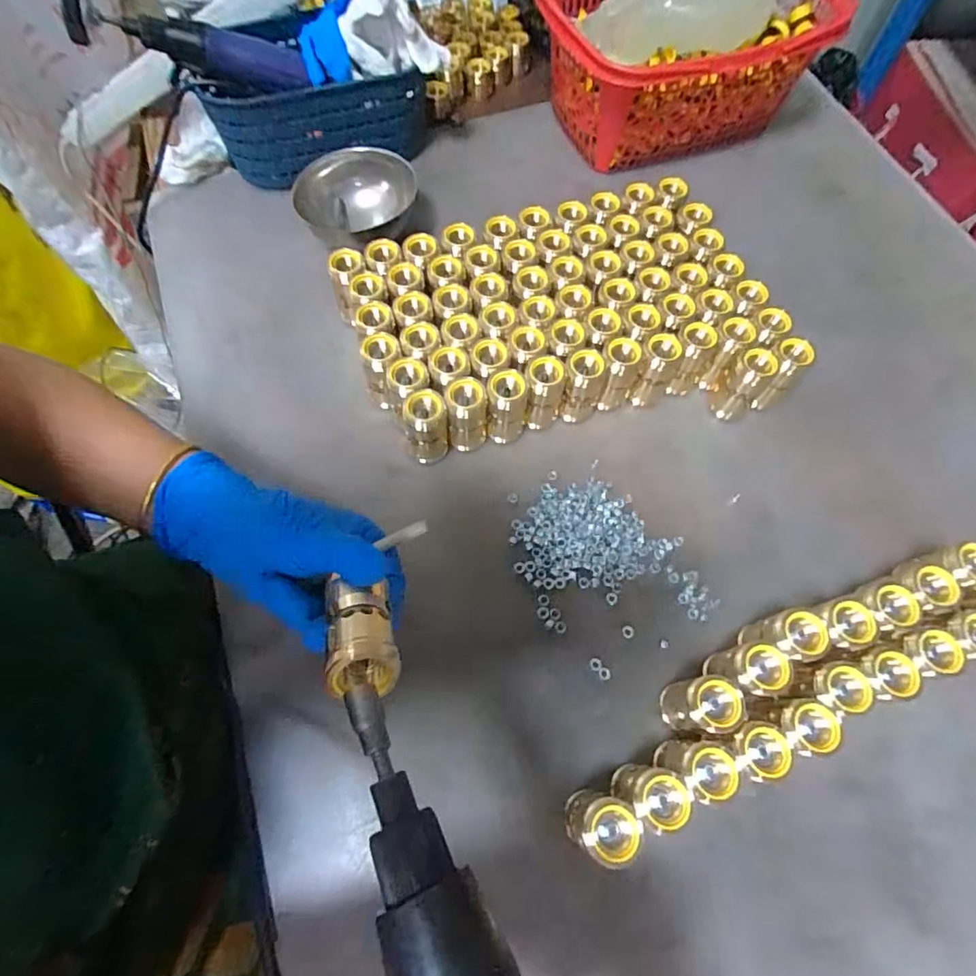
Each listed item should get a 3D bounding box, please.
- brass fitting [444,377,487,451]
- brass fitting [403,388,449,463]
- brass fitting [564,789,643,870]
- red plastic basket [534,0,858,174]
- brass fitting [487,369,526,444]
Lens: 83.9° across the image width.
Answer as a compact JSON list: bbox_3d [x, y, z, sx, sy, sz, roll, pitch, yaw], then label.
[{"bbox_3d":[-0.017,-0.057,0.425,0.029,0.058,0.031,-5,67,-4],"label":"brass fitting"},{"bbox_3d":[-0.047,-0.046,0.420,0.030,0.057,0.032,-4,67,-4],"label":"brass fitting"},{"bbox_3d":[0.064,0.191,0.310,0.032,0.067,0.032,1,66,-2],"label":"brass fitting"},{"bbox_3d":[0.201,-0.454,0.575,0.290,0.114,0.200,-15,68,-8],"label":"red plastic basket"},{"bbox_3d":[0.014,-0.062,0.430,0.029,0.059,0.032,6,66,1],"label":"brass fitting"}]

